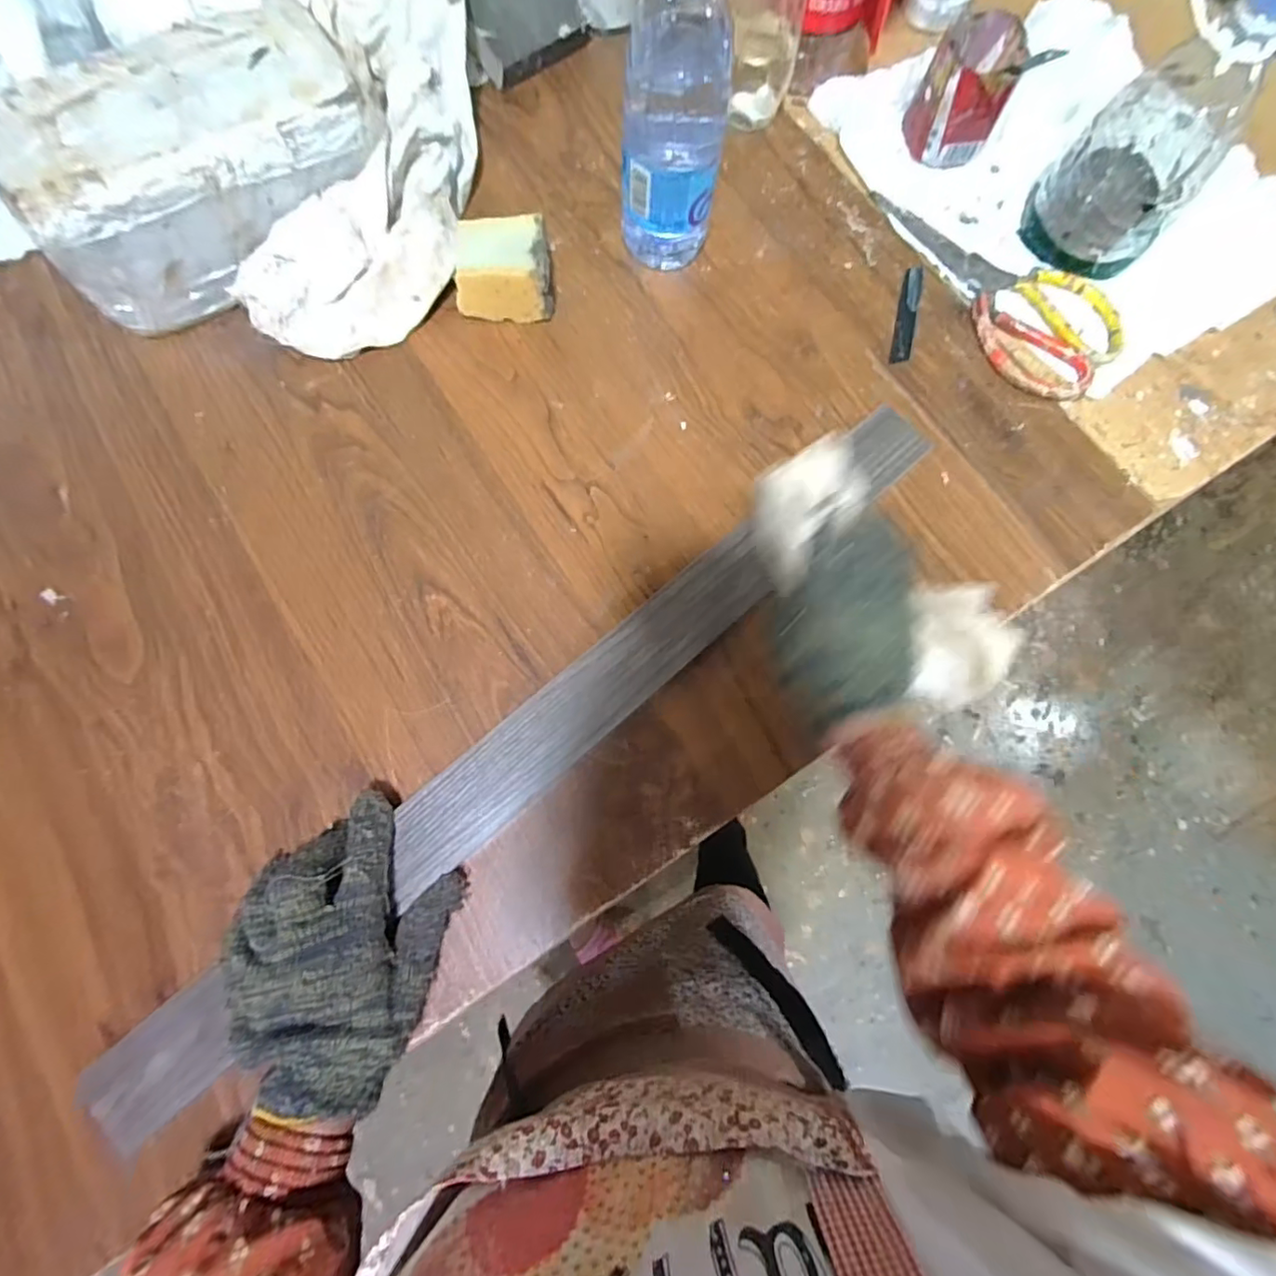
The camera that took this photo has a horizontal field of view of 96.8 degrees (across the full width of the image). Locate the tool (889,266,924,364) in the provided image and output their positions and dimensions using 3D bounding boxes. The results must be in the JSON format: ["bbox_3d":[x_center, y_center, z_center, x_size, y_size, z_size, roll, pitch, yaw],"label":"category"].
[{"bbox_3d":[0.222,-0.267,0.466,0.016,0.004,0.096,14,77,2],"label":"tool"}]

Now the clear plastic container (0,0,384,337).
[{"bbox_3d":[-0.307,-0.333,0.413,0.239,0.106,0.111,-31,80,-8],"label":"clear plastic container"}]

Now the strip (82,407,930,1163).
[{"bbox_3d":[-0.045,0.053,0.366,0.649,0.015,0.049,-40,81,-10],"label":"strip"}]

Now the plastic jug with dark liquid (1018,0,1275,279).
[{"bbox_3d":[0.375,-0.364,0.405,0.098,0.160,0.085,43,80,8],"label":"plastic jug with dark liquid"}]

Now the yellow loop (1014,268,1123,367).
[{"bbox_3d":[0.363,-0.269,0.463,0.060,0.009,0.093,-32,80,-8],"label":"yellow loop"}]

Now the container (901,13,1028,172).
[{"bbox_3d":[0.273,-0.459,0.478,0.070,0.067,0.081,22,78,4],"label":"container"}]

